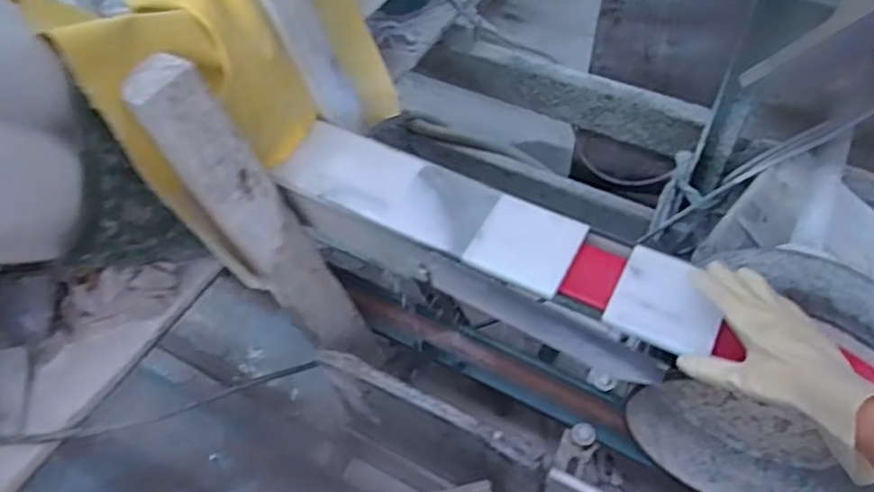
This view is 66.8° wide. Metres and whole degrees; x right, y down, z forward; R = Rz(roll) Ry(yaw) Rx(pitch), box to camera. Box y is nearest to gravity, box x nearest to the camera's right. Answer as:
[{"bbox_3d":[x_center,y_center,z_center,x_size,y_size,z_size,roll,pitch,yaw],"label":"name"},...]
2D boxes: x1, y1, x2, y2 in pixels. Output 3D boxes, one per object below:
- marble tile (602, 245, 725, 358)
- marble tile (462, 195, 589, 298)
[{"bbox_3d":[0.224,0.051,0.638,0.099,0.013,0.100,22,55,19],"label":"marble tile"},{"bbox_3d":[0.094,-0.003,0.693,0.098,0.016,0.094,23,55,20],"label":"marble tile"}]

